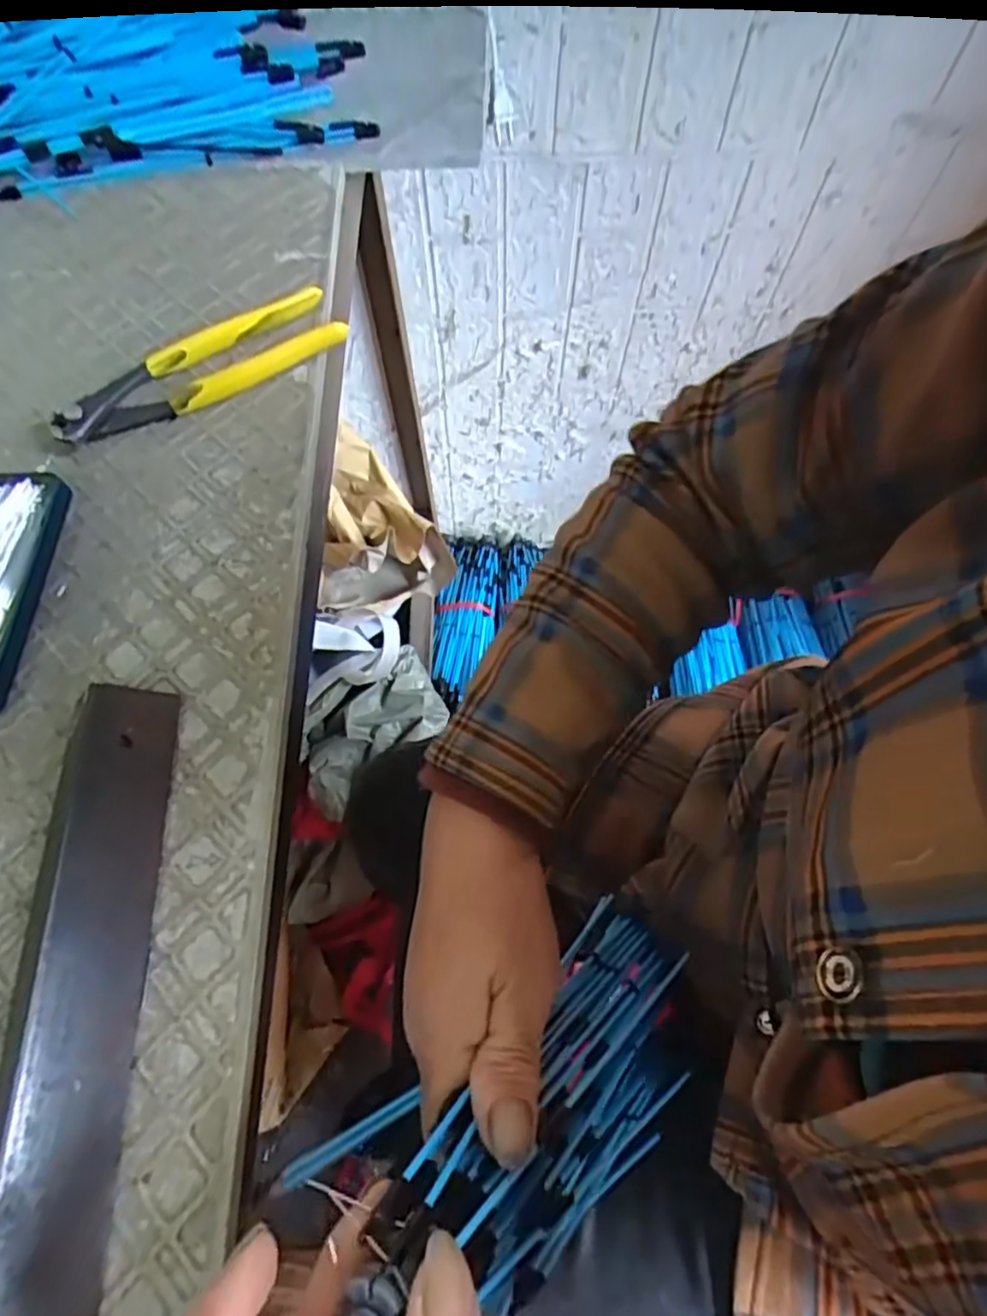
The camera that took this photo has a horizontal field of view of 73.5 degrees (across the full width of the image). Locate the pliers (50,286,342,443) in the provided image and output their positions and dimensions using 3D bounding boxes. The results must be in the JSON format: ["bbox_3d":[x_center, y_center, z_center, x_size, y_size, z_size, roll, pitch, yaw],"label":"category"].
[{"bbox_3d":[-0.164,-0.161,0.370,0.161,0.018,0.039,-30,69,-13],"label":"pliers"}]

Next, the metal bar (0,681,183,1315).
[{"bbox_3d":[-0.155,0.158,0.223,0.046,0.029,0.312,-3,66,-1],"label":"metal bar"}]

